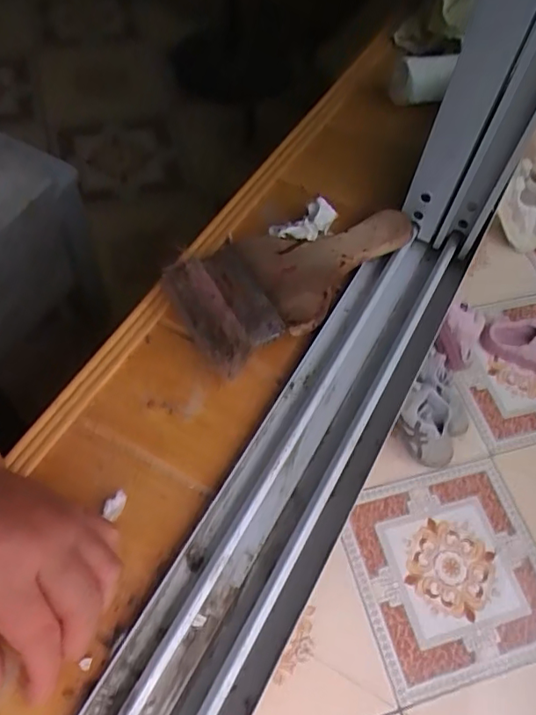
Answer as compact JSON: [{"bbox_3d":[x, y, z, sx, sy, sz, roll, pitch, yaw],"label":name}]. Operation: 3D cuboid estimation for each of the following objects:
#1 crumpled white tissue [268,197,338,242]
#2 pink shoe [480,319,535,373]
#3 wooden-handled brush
[{"bbox_3d":[0.031,-0.105,0.438,0.055,0.026,0.029,-27,64,-19],"label":"crumpled white tissue"},{"bbox_3d":[0.746,-0.039,1.564,0.274,0.088,0.161,13,57,4],"label":"pink shoe"},{"bbox_3d":[0.019,-0.069,0.421,0.197,0.025,0.100,-33,66,-21],"label":"wooden-handled brush"}]

